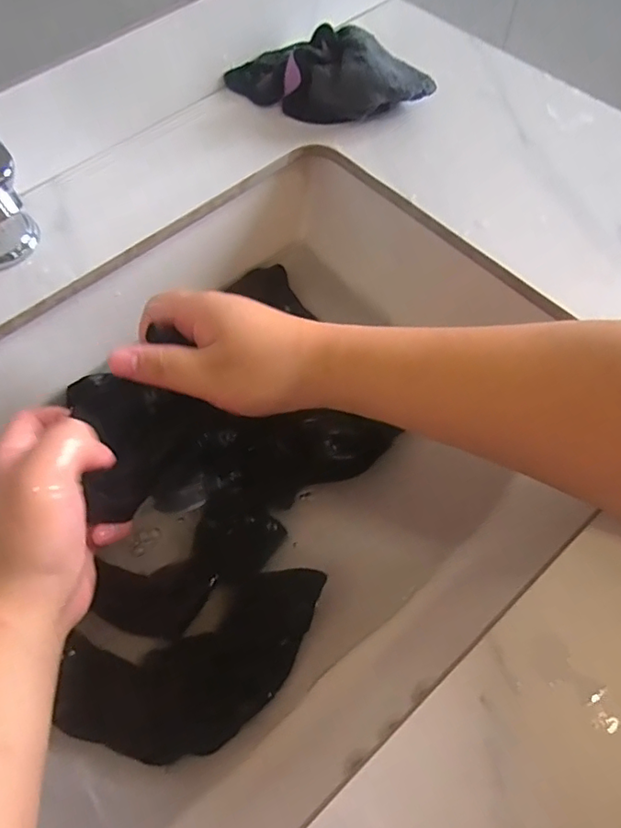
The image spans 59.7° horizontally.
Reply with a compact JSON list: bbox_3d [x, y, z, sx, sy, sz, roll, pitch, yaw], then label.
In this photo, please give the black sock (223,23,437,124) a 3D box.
[{"bbox_3d":[0.011,-0.246,0.390,0.145,0.040,0.050,21,65,12],"label":"black sock"}]

